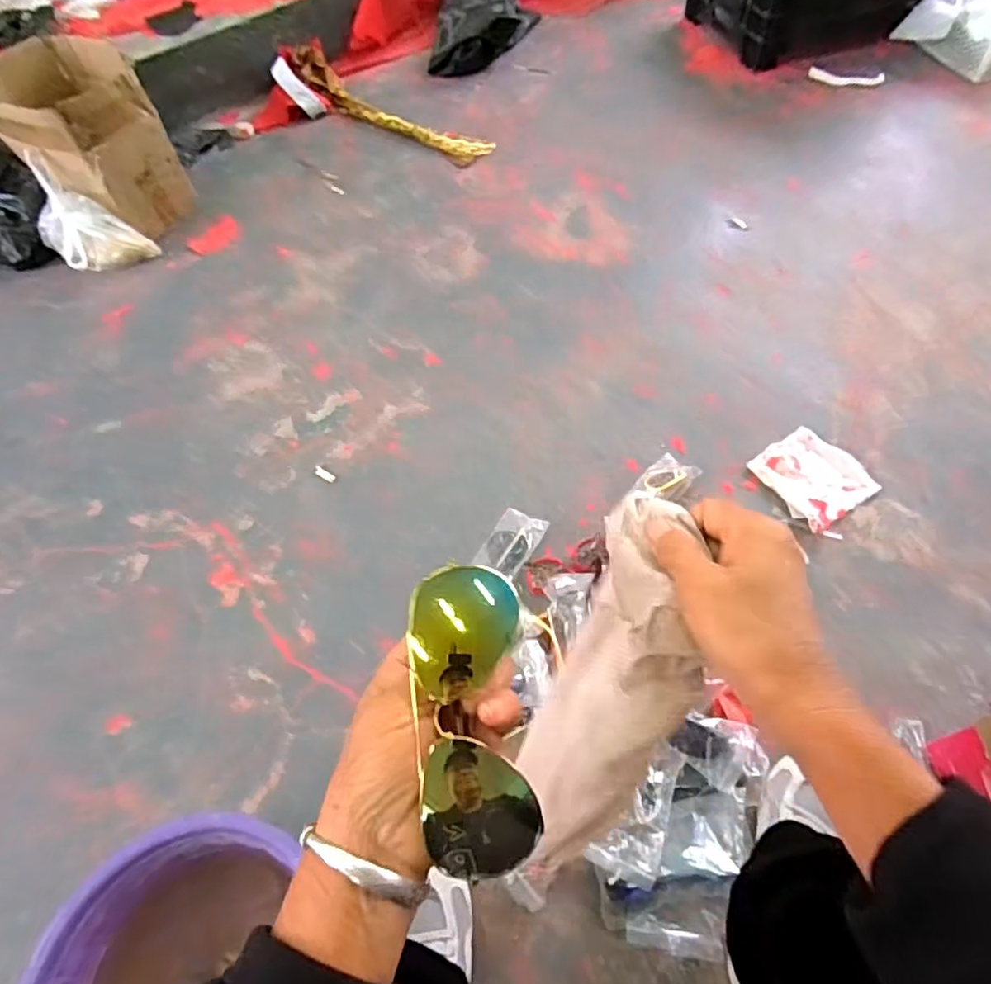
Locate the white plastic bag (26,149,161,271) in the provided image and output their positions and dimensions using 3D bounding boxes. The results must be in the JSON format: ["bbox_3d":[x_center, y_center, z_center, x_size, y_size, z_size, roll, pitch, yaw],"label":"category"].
[{"bbox_3d":[-0.905,-0.600,1.328,0.254,0.137,0.164,36,66,24],"label":"white plastic bag"}]

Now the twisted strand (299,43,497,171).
[{"bbox_3d":[-0.302,-1.032,1.617,0.135,0.056,0.734,-41,63,-21],"label":"twisted strand"}]

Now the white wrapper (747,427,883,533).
[{"bbox_3d":[0.471,-0.027,0.914,0.137,0.022,0.146,-31,60,-15],"label":"white wrapper"}]

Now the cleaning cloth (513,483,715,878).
[{"bbox_3d":[0.073,0.116,0.365,0.076,0.218,0.081,19,28,16],"label":"cleaning cloth"}]

